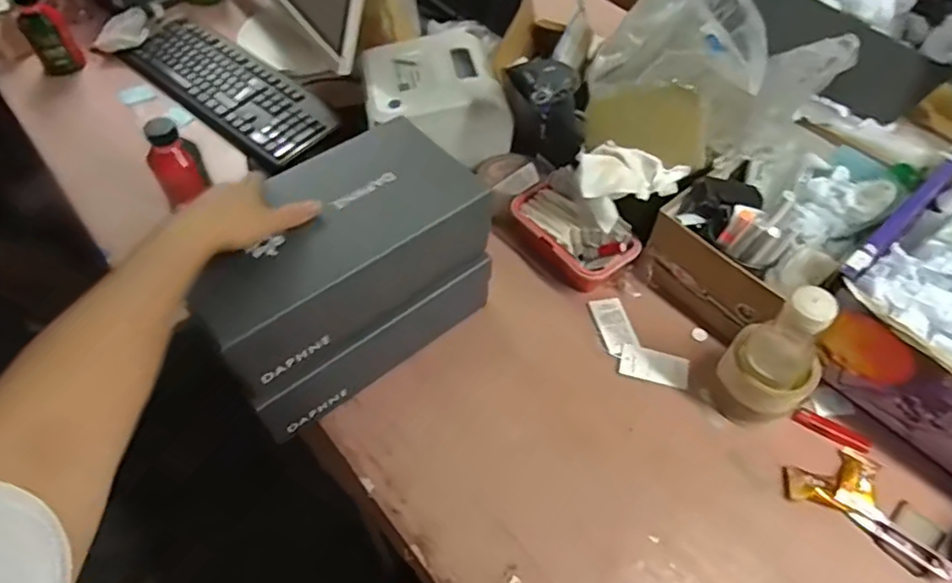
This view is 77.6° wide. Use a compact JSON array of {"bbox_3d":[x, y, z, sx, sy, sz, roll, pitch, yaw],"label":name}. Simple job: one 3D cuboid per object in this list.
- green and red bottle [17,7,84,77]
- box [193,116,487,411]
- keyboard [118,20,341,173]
[{"bbox_3d":[-0.711,-0.422,0.991,0.068,0.113,0.063,-32,61,-21],"label":"green and red bottle"},{"bbox_3d":[-0.144,-0.054,0.614,0.298,0.107,0.161,-35,63,-21],"label":"box"},{"bbox_3d":[-0.416,-0.350,0.997,0.423,0.023,0.147,33,61,21],"label":"keyboard"}]

